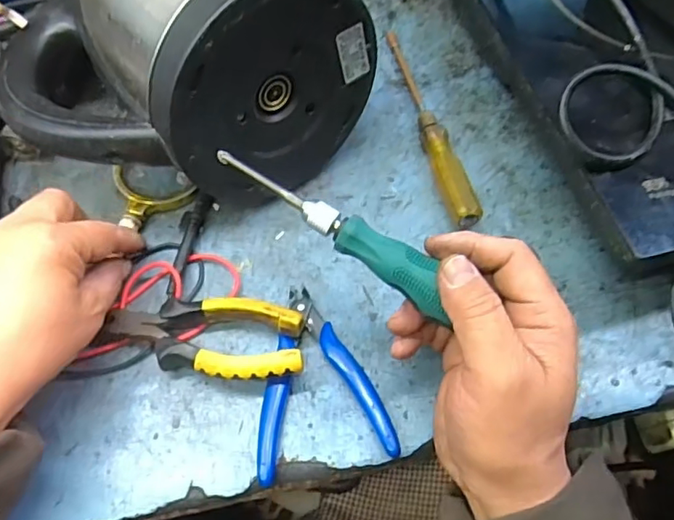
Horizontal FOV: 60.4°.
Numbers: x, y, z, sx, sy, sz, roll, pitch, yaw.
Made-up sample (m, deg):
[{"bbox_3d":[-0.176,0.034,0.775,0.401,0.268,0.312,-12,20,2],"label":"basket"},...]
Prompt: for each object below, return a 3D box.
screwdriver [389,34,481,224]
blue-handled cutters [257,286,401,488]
[{"bbox_3d":[0.068,-0.113,0.452,0.019,0.024,0.210,-12,60,-6],"label":"screwdriver"},{"bbox_3d":[-0.016,0.068,0.353,0.078,0.014,0.117,-11,60,-6],"label":"blue-handled cutters"}]

